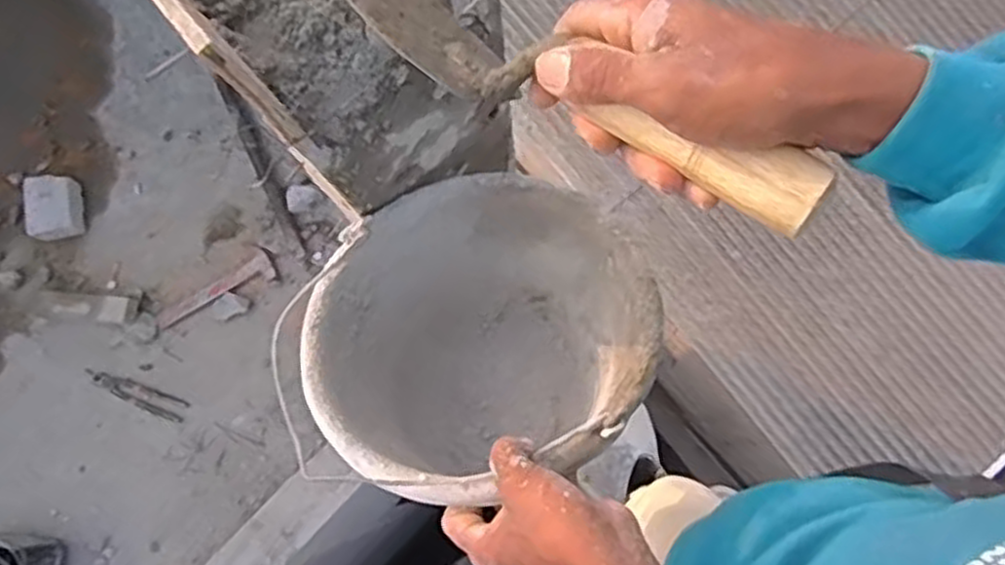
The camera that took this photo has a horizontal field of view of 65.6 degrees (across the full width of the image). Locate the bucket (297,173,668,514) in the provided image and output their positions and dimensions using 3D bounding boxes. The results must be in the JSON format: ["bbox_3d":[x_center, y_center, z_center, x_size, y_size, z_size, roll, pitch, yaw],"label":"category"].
[{"bbox_3d":[-0.021,0.039,0.594,0.230,0.193,0.218,0,80,-1],"label":"bucket"}]

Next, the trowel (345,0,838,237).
[{"bbox_3d":[-0.004,-0.102,0.359,0.312,0.060,0.064,35,81,19],"label":"trowel"}]

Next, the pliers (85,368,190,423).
[{"bbox_3d":[-0.785,0.240,1.671,0.232,0.013,0.047,19,79,6],"label":"pliers"}]

